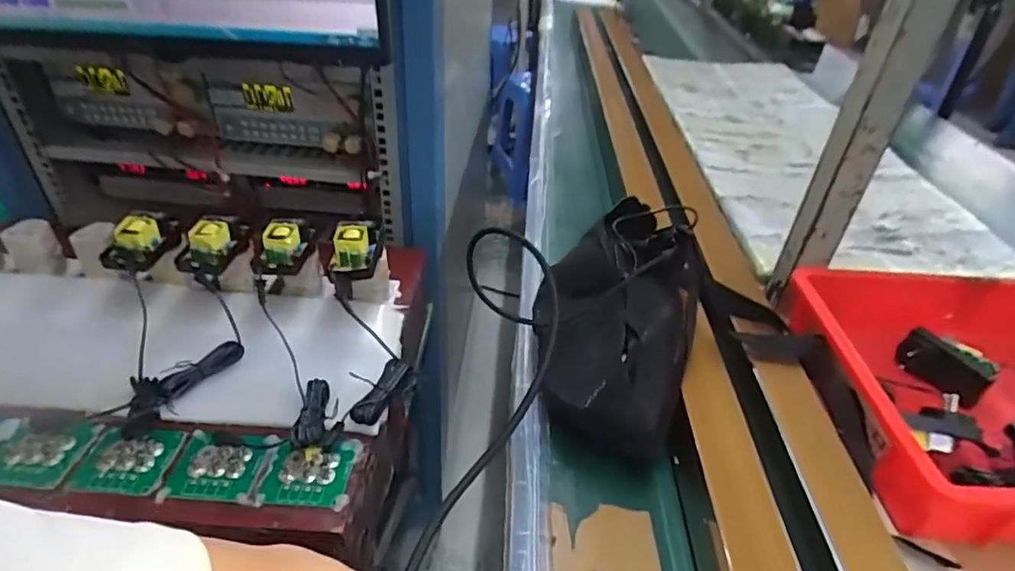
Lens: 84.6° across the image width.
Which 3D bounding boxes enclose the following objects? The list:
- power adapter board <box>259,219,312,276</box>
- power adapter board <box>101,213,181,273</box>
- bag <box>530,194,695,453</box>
[{"bbox_3d":[-0.233,-0.043,0.578,0.043,0.036,0.069,3,37,-2],"label":"power adapter board"},{"bbox_3d":[-0.379,-0.051,0.583,0.052,0.032,0.080,6,37,1],"label":"power adapter board"},{"bbox_3d":[0.102,0.032,0.556,0.151,0.117,0.262,6,37,1],"label":"bag"}]

